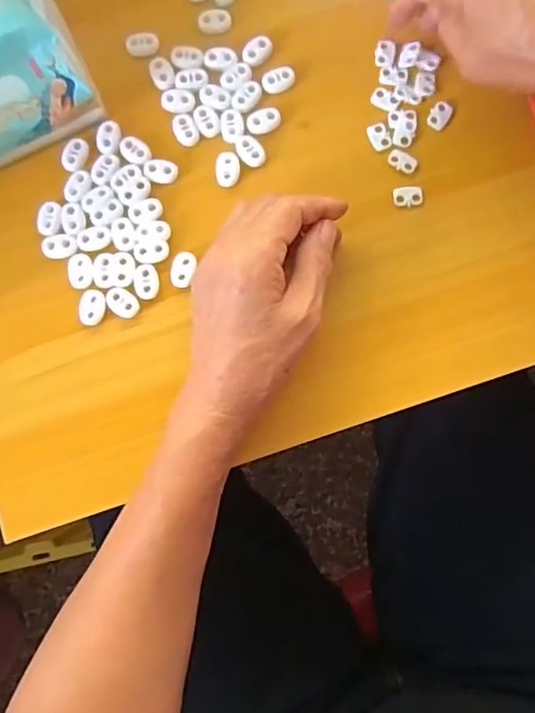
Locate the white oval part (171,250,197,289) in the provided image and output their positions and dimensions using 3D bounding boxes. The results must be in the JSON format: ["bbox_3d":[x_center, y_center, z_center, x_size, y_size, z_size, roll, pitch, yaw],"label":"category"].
[{"bbox_3d":[-0.054,-0.056,0.363,0.014,0.004,0.023,15,82,5],"label":"white oval part"}]

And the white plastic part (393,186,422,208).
[{"bbox_3d":[0.091,-0.103,0.366,0.019,0.004,0.013,-8,81,1],"label":"white plastic part"}]

